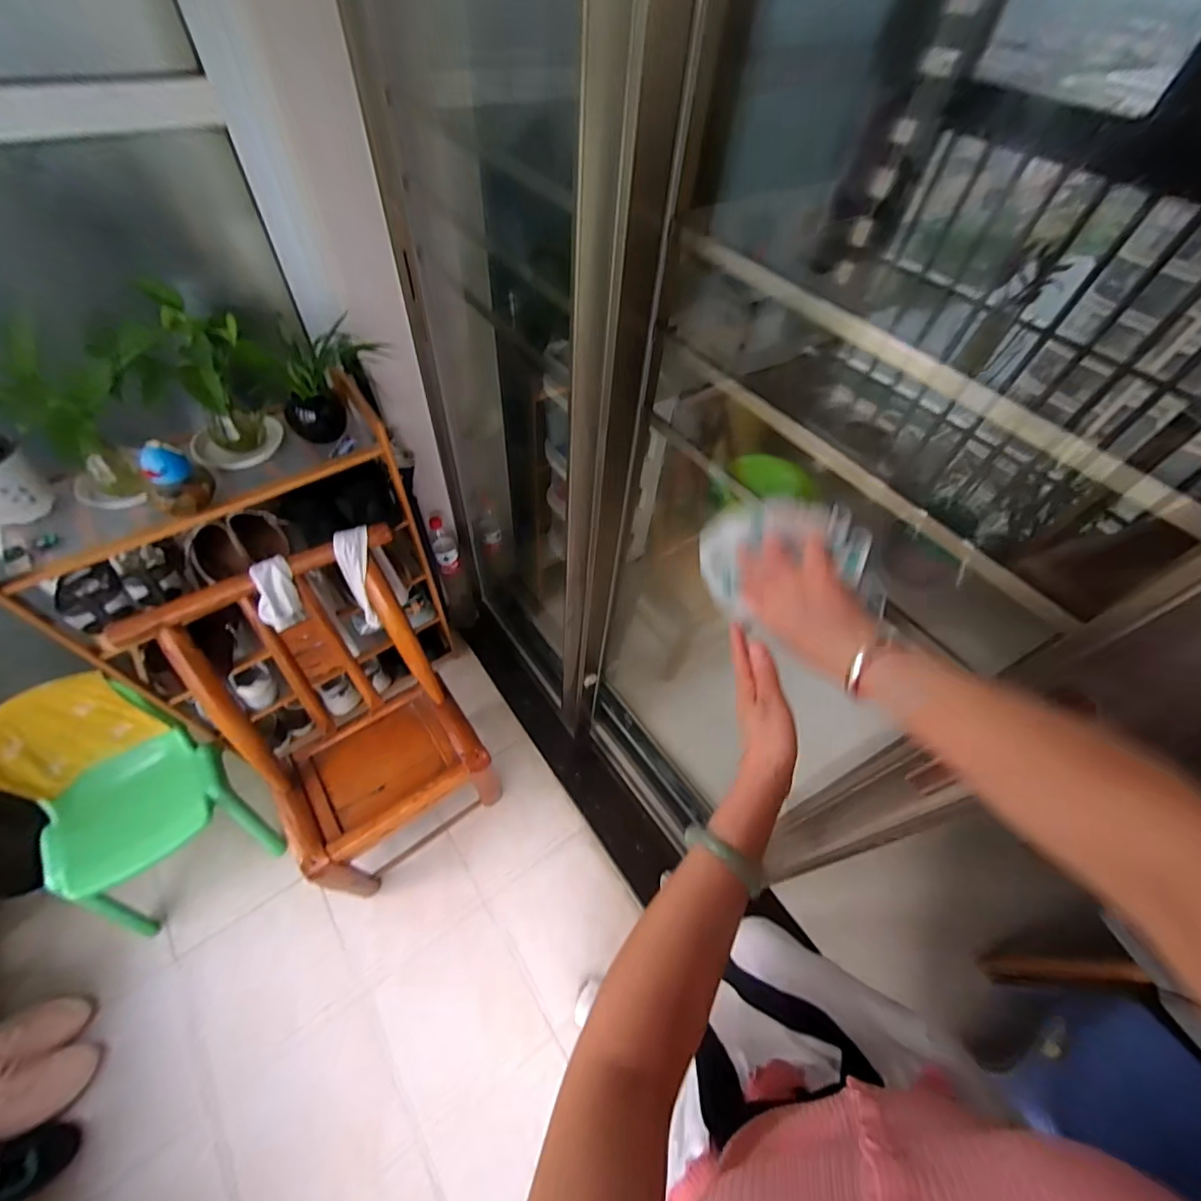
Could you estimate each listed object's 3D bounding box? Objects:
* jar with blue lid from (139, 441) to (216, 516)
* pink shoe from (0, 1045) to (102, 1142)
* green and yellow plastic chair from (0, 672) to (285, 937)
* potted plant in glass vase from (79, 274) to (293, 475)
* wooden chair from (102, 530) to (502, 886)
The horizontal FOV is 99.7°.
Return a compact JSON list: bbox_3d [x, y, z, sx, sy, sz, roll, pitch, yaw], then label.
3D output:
[{"bbox_3d":[-0.681,-0.199,0.807,0.085,0.095,0.083,-36,64,-25],"label":"jar with blue lid"},{"bbox_3d":[-1.063,0.898,0.901,0.087,0.249,0.090,-42,61,10],"label":"pink shoe"},{"bbox_3d":[-0.989,0.420,1.062,0.316,0.477,0.318,-26,60,-21],"label":"green and yellow plastic chair"},{"bbox_3d":[-0.638,-0.336,0.839,0.183,0.279,0.138,-3,55,-6],"label":"potted plant in glass vase"},{"bbox_3d":[-0.510,0.271,1.097,0.445,0.693,0.446,-33,63,-24],"label":"wooden chair"}]

